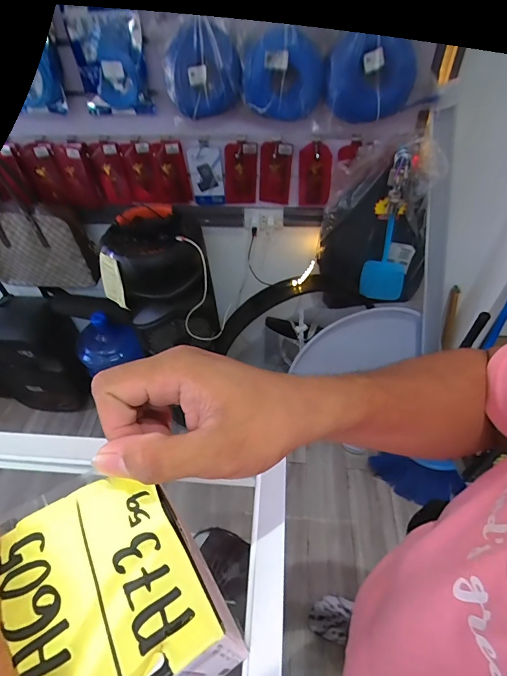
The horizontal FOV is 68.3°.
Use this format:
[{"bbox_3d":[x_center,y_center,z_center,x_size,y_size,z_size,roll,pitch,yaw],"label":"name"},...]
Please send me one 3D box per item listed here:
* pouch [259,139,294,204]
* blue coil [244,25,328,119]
[{"bbox_3d":[0.057,-0.426,0.974,0.079,0.180,0.014,7,60,5],"label":"pouch"},{"bbox_3d":[0.063,-0.528,0.752,0.160,0.162,0.048,9,62,-5],"label":"blue coil"}]

